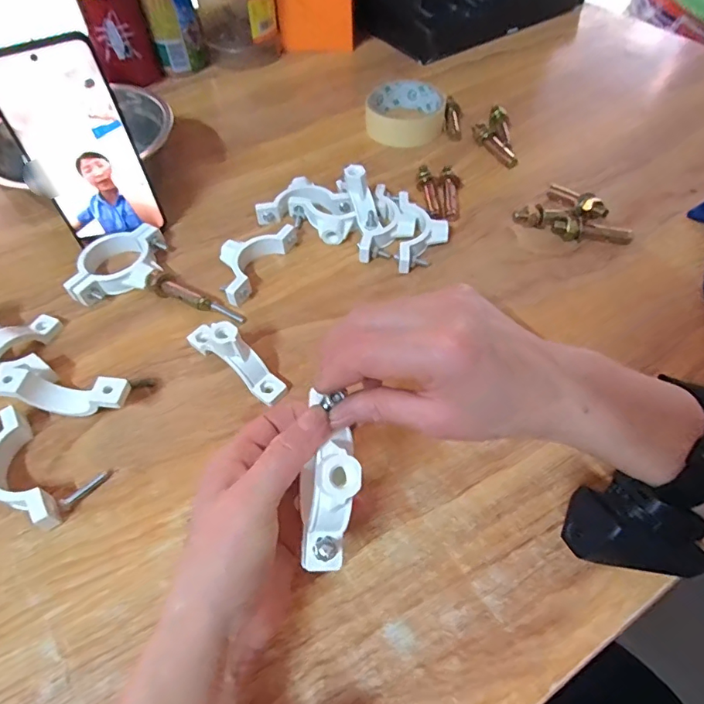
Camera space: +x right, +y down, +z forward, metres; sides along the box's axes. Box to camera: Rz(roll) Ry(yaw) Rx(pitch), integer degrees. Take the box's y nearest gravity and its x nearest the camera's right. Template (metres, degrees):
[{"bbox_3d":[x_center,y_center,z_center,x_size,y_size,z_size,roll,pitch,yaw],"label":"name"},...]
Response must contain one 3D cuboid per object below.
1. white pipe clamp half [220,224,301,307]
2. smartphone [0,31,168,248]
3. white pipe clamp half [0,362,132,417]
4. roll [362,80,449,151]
[{"bbox_3d":[-0.088,-0.080,0.407,0.045,0.020,0.090,21,58,16],"label":"white pipe clamp half"},{"bbox_3d":[-0.205,-0.153,0.370,0.075,0.145,0.004,-25,53,-15],"label":"smartphone"},{"bbox_3d":[-0.196,0.029,0.329,0.094,0.028,0.024,8,55,7],"label":"white pipe clamp half"},{"bbox_3d":[0.059,-0.263,0.531,0.085,0.031,0.085,-1,54,1],"label":"roll"}]

